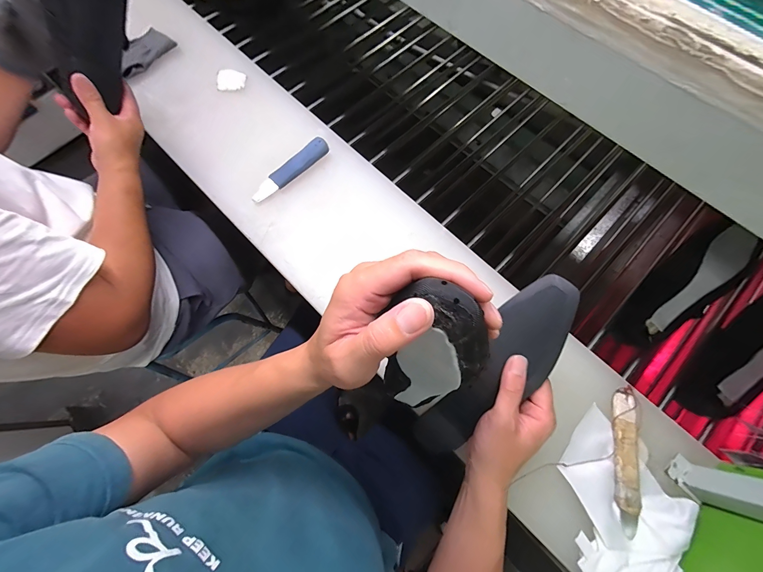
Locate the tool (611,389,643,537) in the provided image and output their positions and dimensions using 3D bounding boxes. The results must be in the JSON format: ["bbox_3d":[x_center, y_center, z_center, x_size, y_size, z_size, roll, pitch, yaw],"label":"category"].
[{"bbox_3d":[0.316,0.221,0.416,0.030,0.014,0.171,14,71,4],"label":"tool"}]

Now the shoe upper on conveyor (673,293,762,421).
[{"bbox_3d":[0.560,0.107,0.484,0.074,0.066,0.235,40,99,13],"label":"shoe upper on conveyor"}]

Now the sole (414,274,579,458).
[{"bbox_3d":[0.128,0.108,0.372,0.071,0.020,0.264,36,110,11],"label":"sole"}]

